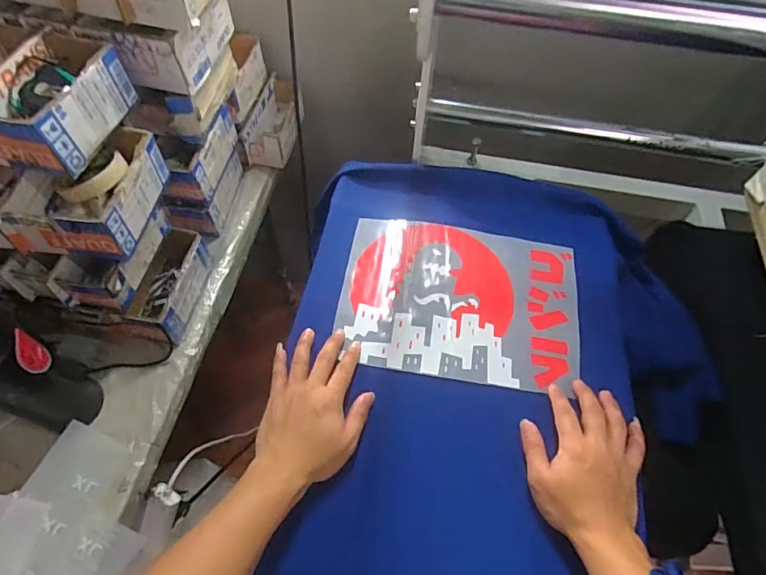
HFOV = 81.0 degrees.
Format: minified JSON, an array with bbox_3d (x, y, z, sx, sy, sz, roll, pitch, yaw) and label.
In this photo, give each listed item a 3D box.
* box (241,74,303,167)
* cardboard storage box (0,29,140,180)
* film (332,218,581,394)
[{"bbox_3d":[-0.202,-0.309,0.853,0.073,0.081,0.183,12,60,4],"label":"box"},{"bbox_3d":[-0.376,-0.215,0.519,0.101,0.069,0.174,10,60,3],"label":"cardboard storage box"},{"bbox_3d":[0.099,0.013,0.579,0.297,0.010,0.213,9,60,3],"label":"film"}]

